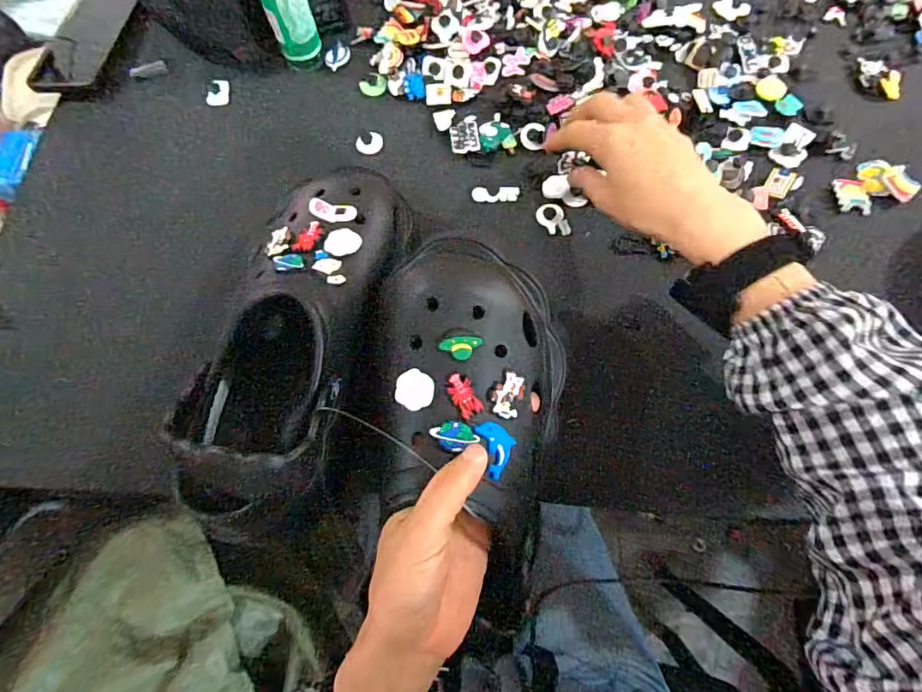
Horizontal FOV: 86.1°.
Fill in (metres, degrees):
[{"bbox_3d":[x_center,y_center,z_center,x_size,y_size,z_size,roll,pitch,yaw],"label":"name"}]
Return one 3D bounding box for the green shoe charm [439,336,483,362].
[{"bbox_3d":[0.000,0.001,0.285,0.025,0.007,0.013,-3,70,1],"label":"green shoe charm"}]

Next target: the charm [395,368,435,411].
[{"bbox_3d":[-0.027,0.025,0.287,0.022,0.004,0.022,4,70,4],"label":"charm"}]

